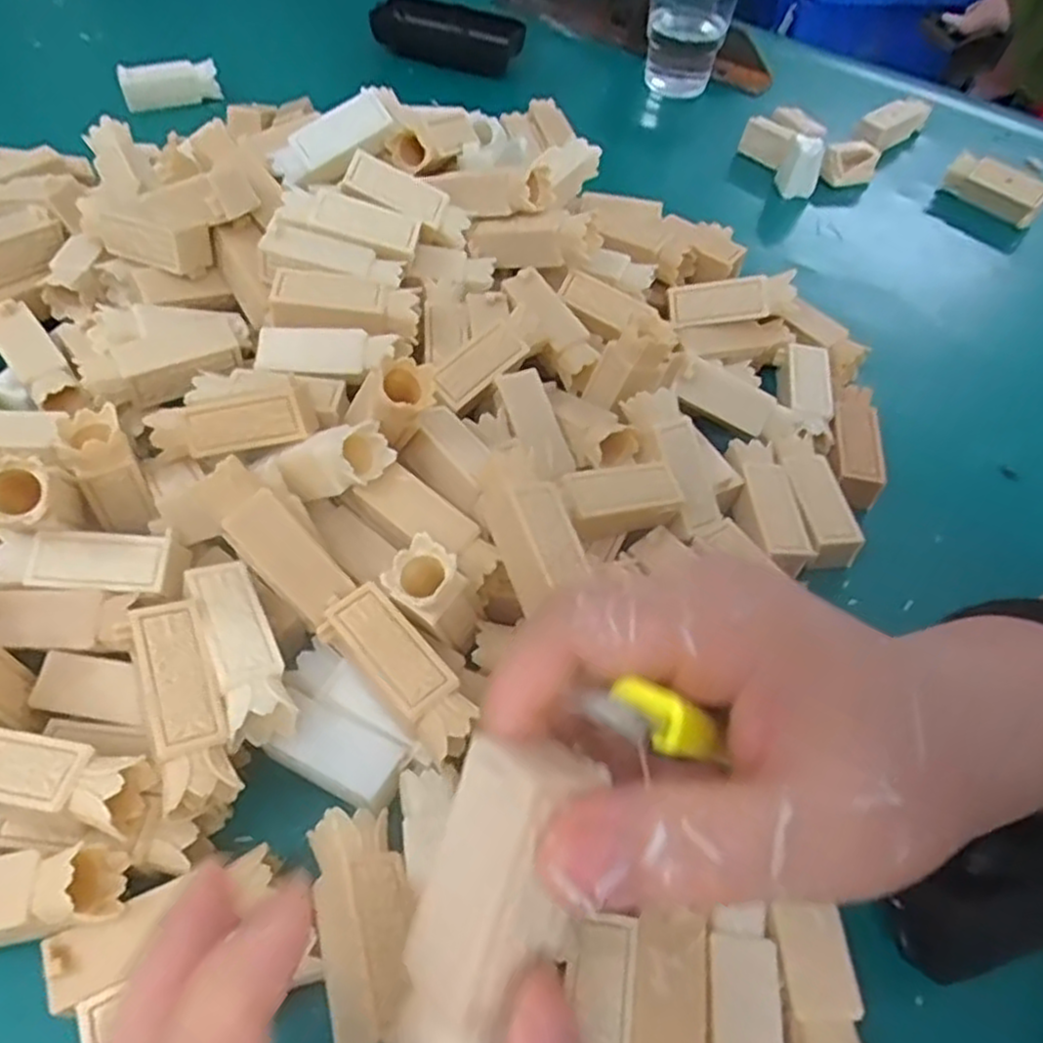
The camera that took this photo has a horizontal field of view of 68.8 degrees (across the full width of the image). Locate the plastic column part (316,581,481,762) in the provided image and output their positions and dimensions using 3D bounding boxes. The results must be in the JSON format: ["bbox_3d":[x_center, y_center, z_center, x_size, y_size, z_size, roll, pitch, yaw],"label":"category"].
[{"bbox_3d":[-0.039,0.050,0.248,0.023,0.023,0.059,-36,64,-26],"label":"plastic column part"}]

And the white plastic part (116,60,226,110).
[{"bbox_3d":[-0.233,-0.292,0.506,0.060,0.023,0.017,-16,56,-14],"label":"white plastic part"}]

